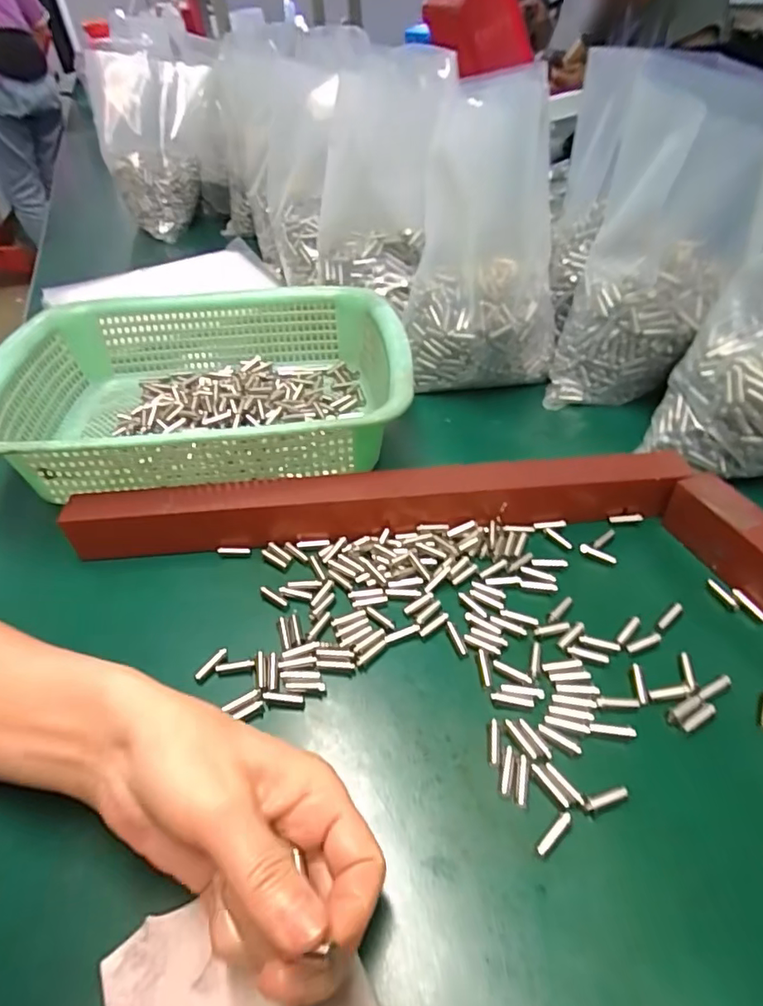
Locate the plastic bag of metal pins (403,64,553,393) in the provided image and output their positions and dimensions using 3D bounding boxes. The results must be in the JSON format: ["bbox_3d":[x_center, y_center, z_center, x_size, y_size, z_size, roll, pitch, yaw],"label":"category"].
[{"bbox_3d":[0.087,-0.208,0.449,0.124,0.203,0.117,8,45,10],"label":"plastic bag of metal pins"}]

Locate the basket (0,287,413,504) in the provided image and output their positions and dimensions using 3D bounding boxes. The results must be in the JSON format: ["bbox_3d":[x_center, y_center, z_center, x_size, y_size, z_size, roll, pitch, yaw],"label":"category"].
[{"bbox_3d":[-0.131,-0.090,0.433,0.296,0.078,0.220,-7,44,-5],"label":"basket"}]

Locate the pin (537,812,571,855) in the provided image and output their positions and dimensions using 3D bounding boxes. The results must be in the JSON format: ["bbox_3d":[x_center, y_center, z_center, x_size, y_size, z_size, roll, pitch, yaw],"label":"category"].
[{"bbox_3d":[0.074,0.142,0.235,0.021,0.005,0.004,-33,52,-28],"label":"pin"}]

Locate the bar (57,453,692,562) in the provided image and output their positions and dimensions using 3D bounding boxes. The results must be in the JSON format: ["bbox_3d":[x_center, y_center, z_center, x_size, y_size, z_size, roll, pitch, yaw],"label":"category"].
[{"bbox_3d":[-0.005,-0.001,0.361,0.381,0.037,0.030,-4,44,-2],"label":"bar"}]

